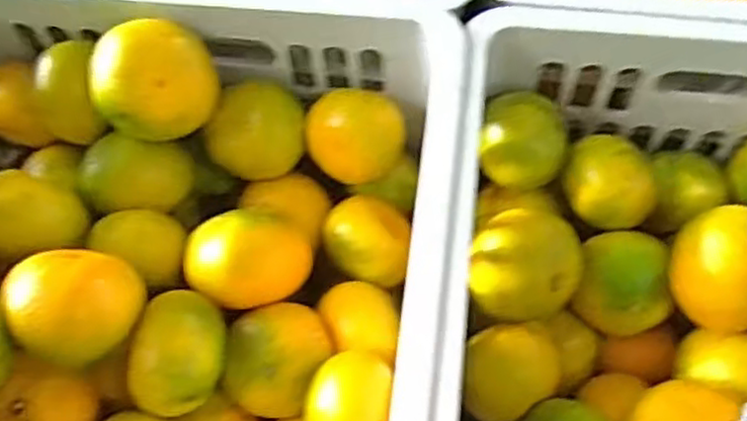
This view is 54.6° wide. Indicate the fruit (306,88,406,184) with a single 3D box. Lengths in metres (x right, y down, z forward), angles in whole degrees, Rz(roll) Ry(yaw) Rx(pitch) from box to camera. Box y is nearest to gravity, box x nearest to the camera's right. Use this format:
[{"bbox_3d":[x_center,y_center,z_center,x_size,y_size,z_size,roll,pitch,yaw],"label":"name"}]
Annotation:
[{"bbox_3d":[-0.010,-0.044,0.474,0.060,0.045,0.058,-1,63,3],"label":"fruit"}]

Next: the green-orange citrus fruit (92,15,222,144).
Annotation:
[{"bbox_3d":[-0.132,-0.077,0.442,0.060,0.056,0.060,-1,63,3],"label":"green-orange citrus fruit"}]

